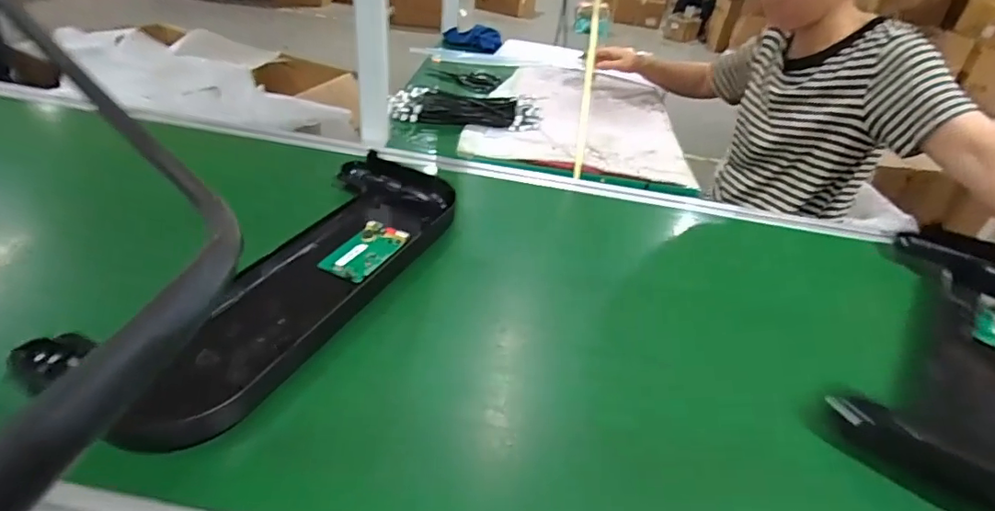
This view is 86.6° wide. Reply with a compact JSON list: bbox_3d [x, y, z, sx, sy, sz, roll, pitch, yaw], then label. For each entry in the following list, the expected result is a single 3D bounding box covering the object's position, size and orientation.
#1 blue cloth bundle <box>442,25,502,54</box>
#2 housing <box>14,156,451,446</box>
[{"bbox_3d":[-0.072,-0.625,1.508,0.168,0.053,0.085,9,36,0],"label":"blue cloth bundle"},{"bbox_3d":[-0.220,0.005,0.631,0.213,0.055,0.498,20,38,16],"label":"housing"}]

